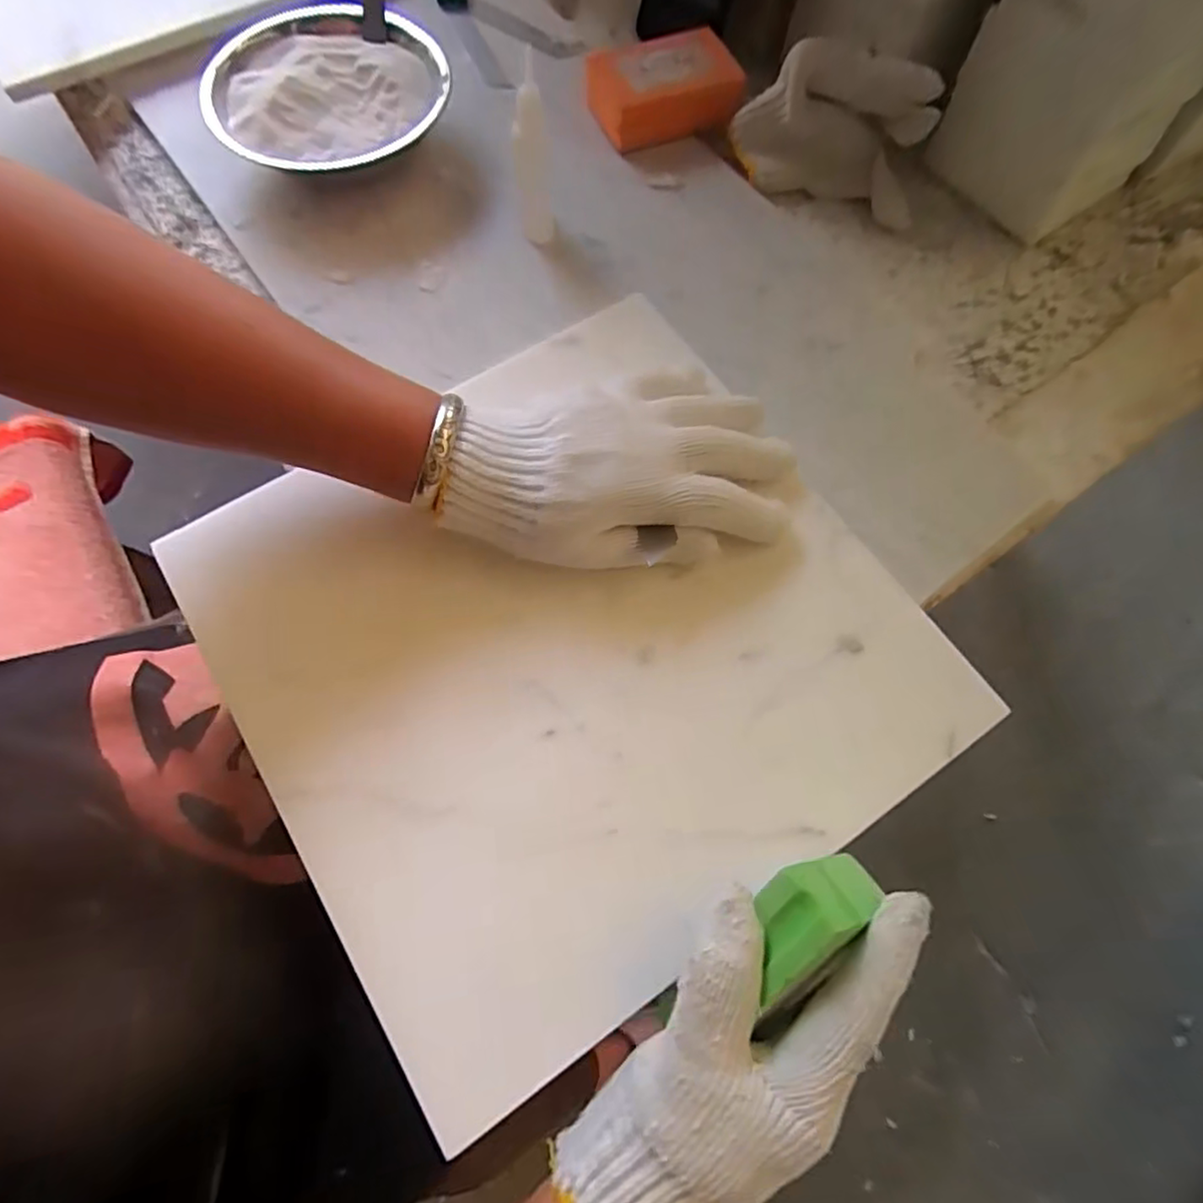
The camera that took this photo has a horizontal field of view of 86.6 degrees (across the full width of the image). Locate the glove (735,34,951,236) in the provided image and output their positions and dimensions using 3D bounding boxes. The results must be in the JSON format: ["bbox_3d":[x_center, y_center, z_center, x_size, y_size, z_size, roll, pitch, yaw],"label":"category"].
[{"bbox_3d":[0.147,-0.298,0.404,0.129,0.068,0.042,21,73,4],"label":"glove"}]

